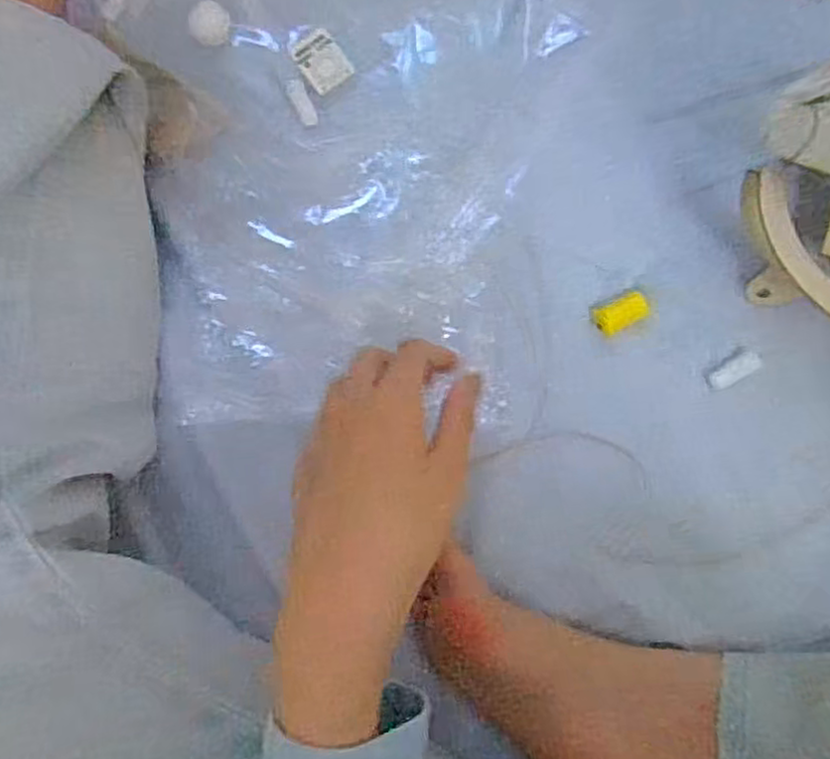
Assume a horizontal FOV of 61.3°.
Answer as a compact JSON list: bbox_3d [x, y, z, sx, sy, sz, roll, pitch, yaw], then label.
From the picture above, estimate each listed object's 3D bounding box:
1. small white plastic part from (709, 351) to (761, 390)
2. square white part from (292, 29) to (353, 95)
[{"bbox_3d":[0.203,-0.005,0.444,0.035,0.010,0.014,-33,84,1],"label":"small white plastic part"},{"bbox_3d":[-0.063,-0.216,0.476,0.029,0.006,0.040,-35,84,1],"label":"square white part"}]

